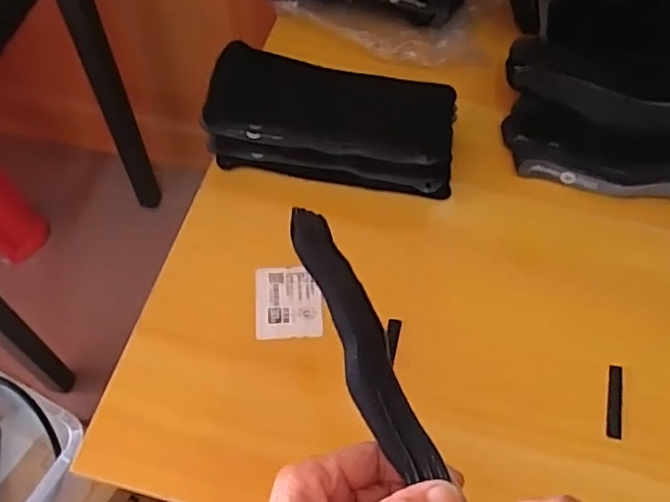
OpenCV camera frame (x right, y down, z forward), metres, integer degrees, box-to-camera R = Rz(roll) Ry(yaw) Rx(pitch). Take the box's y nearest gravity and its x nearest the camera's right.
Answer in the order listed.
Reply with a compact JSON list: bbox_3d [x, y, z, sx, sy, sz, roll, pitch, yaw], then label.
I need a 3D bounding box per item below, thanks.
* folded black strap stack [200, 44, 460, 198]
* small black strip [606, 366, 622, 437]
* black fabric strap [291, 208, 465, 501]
[{"bbox_3d":[-0.002,-0.102,0.526,0.208,0.063,0.087,13,61,5],"label":"folded black strap stack"},{"bbox_3d":[0.198,0.105,0.437,0.010,0.004,0.053,13,61,5],"label":"small black strip"},{"bbox_3d":[0.016,0.051,0.307,0.026,0.013,0.193,-16,52,-11],"label":"black fabric strap"}]

